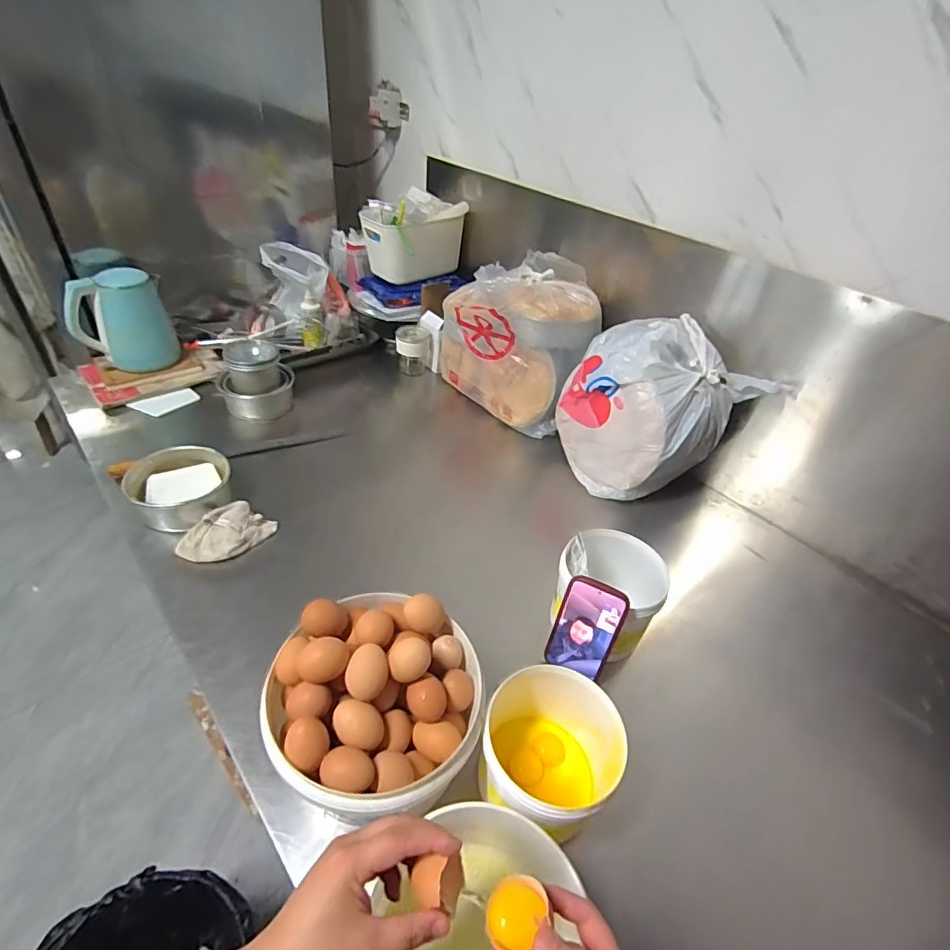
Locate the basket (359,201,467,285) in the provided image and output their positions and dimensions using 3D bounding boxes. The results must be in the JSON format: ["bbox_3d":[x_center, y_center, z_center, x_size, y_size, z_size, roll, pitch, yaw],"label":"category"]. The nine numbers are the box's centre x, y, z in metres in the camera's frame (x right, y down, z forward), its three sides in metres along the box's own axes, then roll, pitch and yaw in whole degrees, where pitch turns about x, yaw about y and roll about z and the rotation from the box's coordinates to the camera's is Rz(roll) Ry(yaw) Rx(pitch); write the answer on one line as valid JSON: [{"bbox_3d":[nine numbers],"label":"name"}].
[{"bbox_3d":[-0.165,-0.616,1.333,0.189,0.164,0.215,31,46,25],"label":"basket"}]

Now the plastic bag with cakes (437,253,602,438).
[{"bbox_3d":[0.089,-0.316,1.173,0.350,0.320,0.183,27,44,21],"label":"plastic bag with cakes"}]

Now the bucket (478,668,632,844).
[{"bbox_3d":[0.088,0.334,0.599,0.143,0.143,0.142,5,41,-4],"label":"bucket"}]

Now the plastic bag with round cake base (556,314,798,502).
[{"bbox_3d":[0.334,-0.134,0.988,0.330,0.313,0.200,30,45,24],"label":"plastic bag with round cake base"}]

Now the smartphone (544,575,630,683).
[{"bbox_3d":[0.152,0.212,0.697,0.082,0.149,0.010,21,27,18],"label":"smartphone"}]

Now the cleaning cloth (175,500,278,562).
[{"bbox_3d":[-0.417,0.093,0.855,0.147,0.041,0.075,-27,51,-34],"label":"cleaning cloth"}]

